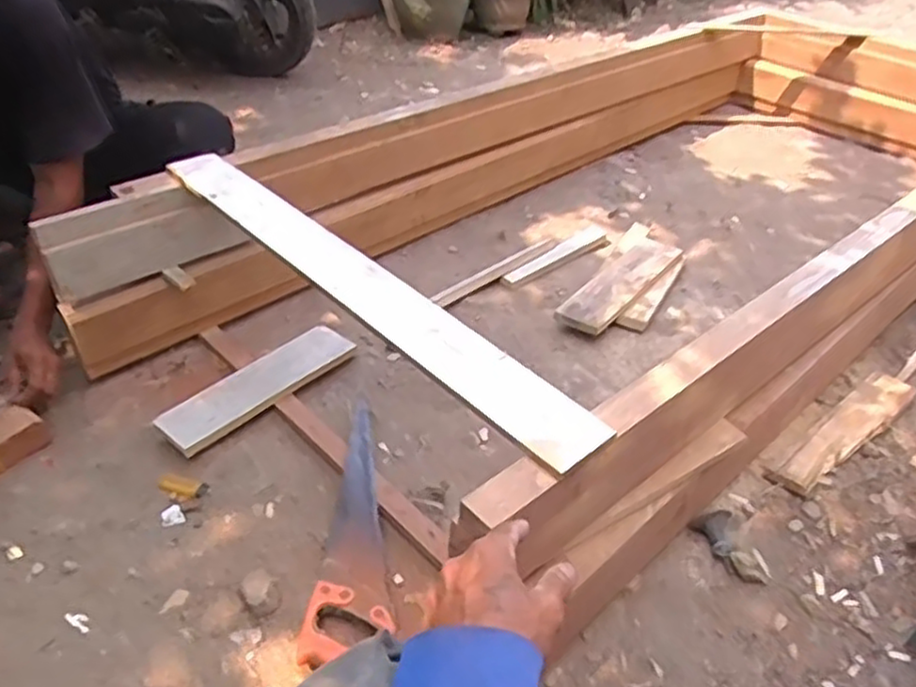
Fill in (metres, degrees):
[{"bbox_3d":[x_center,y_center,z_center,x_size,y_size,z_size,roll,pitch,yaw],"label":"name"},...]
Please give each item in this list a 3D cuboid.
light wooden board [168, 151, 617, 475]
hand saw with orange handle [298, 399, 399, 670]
[{"bbox_3d":[-0.148,-0.094,0.976,0.090,0.022,0.846,-30,49,-33],"label":"light wooden board"},{"bbox_3d":[-0.126,0.250,1.043,0.114,0.037,0.440,4,39,3],"label":"hand saw with orange handle"}]

